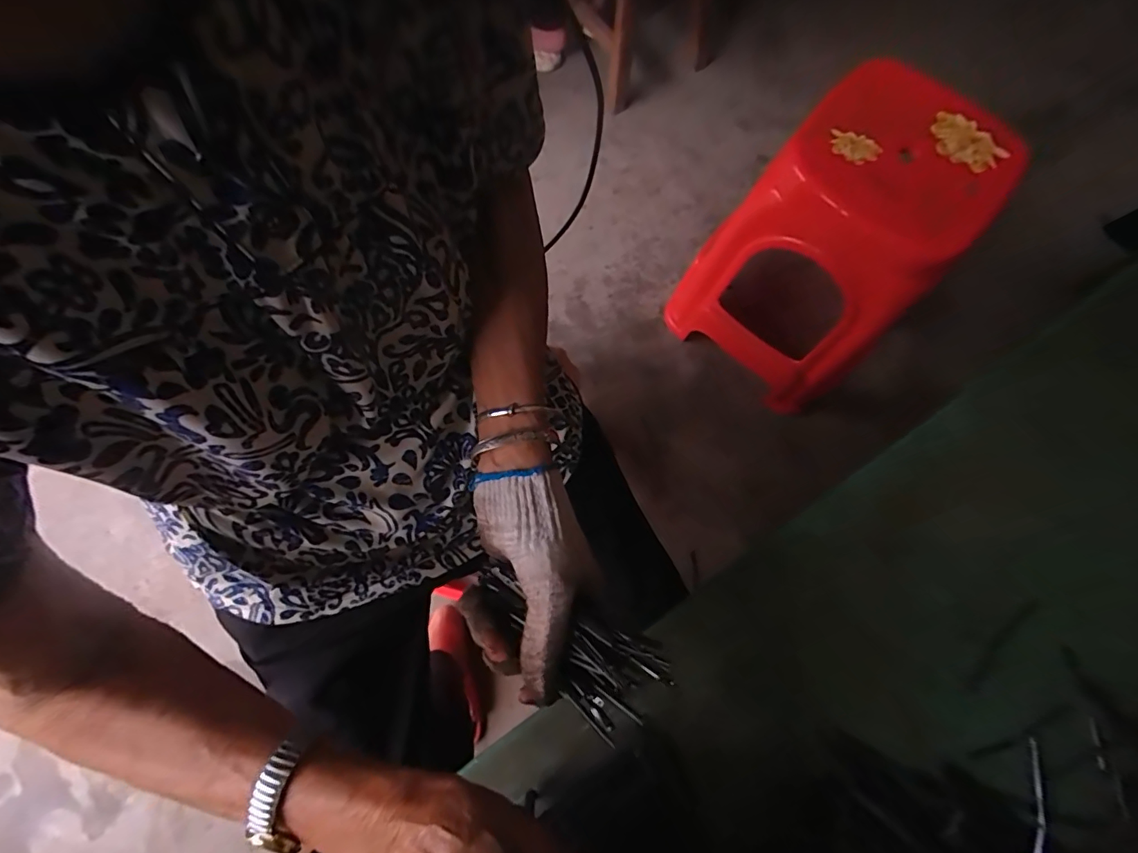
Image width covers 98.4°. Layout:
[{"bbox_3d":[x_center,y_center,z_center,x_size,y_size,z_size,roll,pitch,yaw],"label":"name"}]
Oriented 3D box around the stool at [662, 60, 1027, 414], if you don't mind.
[{"bbox_3d":[0.435,-0.291,0.860,0.310,0.430,0.336,-41,80,-11],"label":"stool"}]

